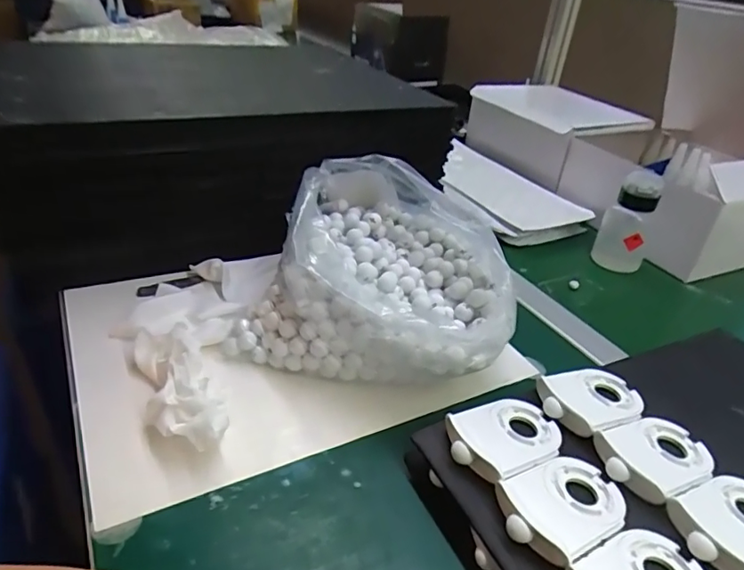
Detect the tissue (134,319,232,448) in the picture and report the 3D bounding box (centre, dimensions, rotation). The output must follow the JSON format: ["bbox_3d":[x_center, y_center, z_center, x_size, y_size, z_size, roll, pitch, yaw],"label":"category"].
[{"bbox_3d":[-0.146,0.078,0.404,0.048,0.034,0.124,-11,37,-26],"label":"tissue"}]

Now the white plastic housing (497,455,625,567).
[{"bbox_3d":[0.121,0.135,0.335,0.087,0.015,0.057,-17,39,-29],"label":"white plastic housing"}]

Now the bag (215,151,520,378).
[{"bbox_3d":[0.017,-0.019,0.497,0.215,0.116,0.207,13,33,10],"label":"bag"}]

